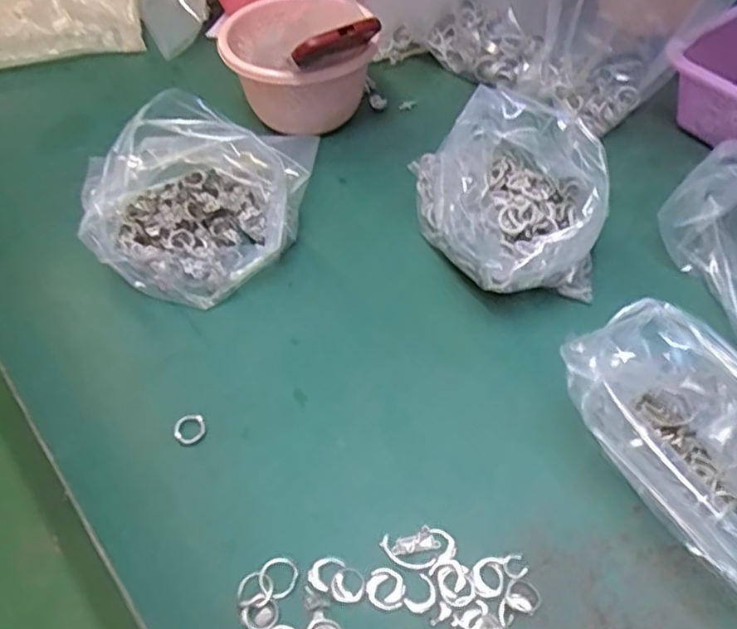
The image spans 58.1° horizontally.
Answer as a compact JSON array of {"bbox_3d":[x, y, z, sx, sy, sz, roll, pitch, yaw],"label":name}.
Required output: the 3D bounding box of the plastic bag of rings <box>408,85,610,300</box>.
[{"bbox_3d":[0.107,-0.079,0.504,0.128,0.123,0.142,-8,50,-5],"label":"plastic bag of rings"}]

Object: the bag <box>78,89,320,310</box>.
[{"bbox_3d":[-0.132,-0.118,0.546,0.146,0.117,0.198,8,51,9],"label":"bag"}]

